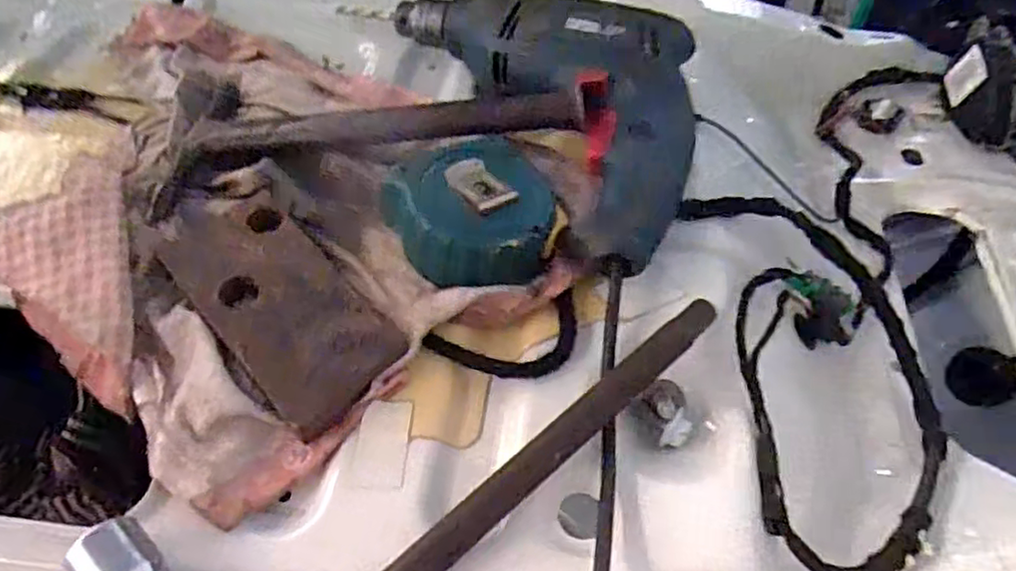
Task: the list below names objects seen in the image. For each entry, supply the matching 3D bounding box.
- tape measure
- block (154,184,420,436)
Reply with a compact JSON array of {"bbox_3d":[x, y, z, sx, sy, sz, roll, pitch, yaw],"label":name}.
[{"bbox_3d":[-0.019,-0.035,0.337,0.078,0.039,0.072,-11,49,-11],"label":"tape measure"},{"bbox_3d":[-0.112,0.003,0.318,0.063,0.012,0.141,-36,62,-23],"label":"block"}]

